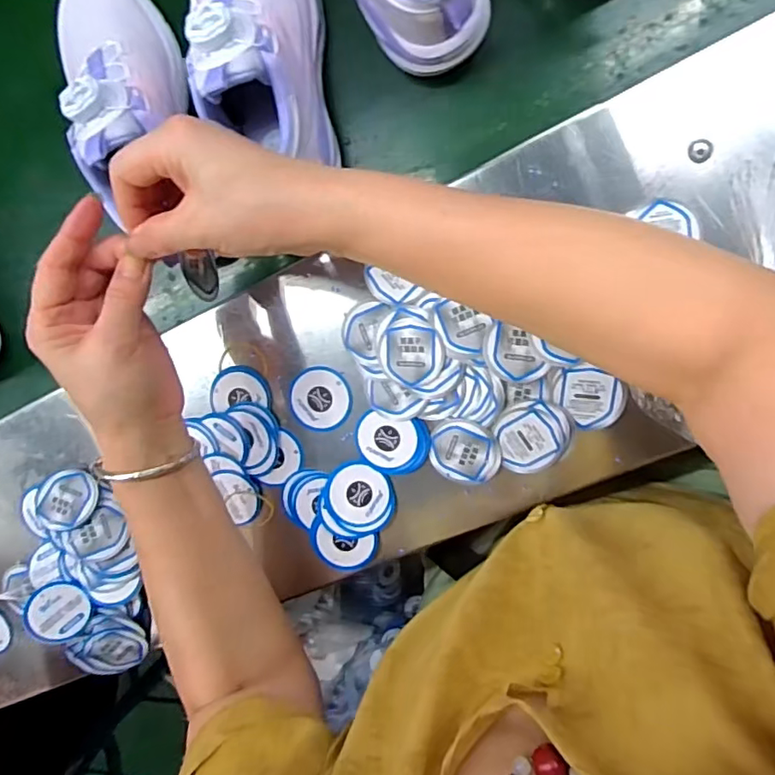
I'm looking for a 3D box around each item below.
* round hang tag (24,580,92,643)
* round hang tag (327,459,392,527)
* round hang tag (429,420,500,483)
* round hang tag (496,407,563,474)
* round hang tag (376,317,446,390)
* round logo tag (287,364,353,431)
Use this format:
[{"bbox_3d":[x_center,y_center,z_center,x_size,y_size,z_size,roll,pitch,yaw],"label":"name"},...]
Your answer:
[{"bbox_3d":[-0.268,0.185,0.461,0.046,0.011,0.049,-1,92,-24],"label":"round hang tag"},{"bbox_3d":[-0.022,0.081,0.430,0.047,0.004,0.048,0,92,2],"label":"round hang tag"},{"bbox_3d":[0.056,0.048,0.414,0.050,0.004,0.048,5,108,15],"label":"round hang tag"},{"bbox_3d":[0.099,0.039,0.400,0.044,0.006,0.045,1,98,4],"label":"round hang tag"},{"bbox_3d":[0.017,-0.024,0.405,0.046,0.006,0.049,1,98,4],"label":"round hang tag"},{"bbox_3d":[-0.051,0.009,0.432,0.047,0.004,0.048,1,98,4],"label":"round logo tag"}]

